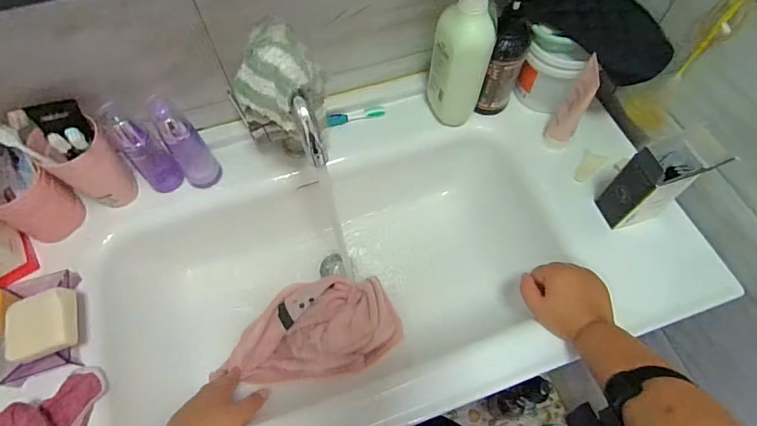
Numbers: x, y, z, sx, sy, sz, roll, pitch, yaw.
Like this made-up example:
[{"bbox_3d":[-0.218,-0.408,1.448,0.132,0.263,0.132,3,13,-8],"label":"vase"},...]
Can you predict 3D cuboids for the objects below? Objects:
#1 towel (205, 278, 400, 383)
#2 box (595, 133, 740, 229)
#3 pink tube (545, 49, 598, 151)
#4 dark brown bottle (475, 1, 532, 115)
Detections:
[{"bbox_3d":[-0.096,0.169,0.653,0.249,0.053,0.148,-7,63,-3],"label":"towel"},{"bbox_3d":[0.361,-0.043,0.566,0.081,0.121,0.061,-20,64,-9],"label":"box"},{"bbox_3d":[0.282,-0.153,0.622,0.038,0.140,0.055,28,66,14],"label":"pink tube"},{"bbox_3d":[0.191,-0.224,0.641,0.047,0.179,0.065,23,65,12],"label":"dark brown bottle"}]

